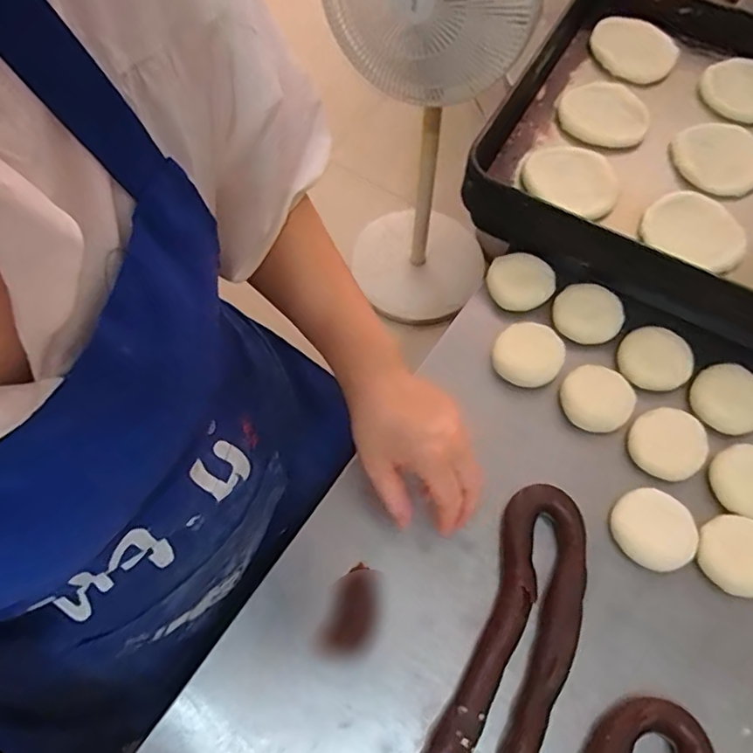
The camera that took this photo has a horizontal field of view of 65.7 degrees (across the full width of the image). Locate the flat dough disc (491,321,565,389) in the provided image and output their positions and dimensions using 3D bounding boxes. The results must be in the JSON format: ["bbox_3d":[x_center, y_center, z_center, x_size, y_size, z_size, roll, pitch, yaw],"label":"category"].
[{"bbox_3d":[0.153,-0.023,0.586,0.065,0.028,0.064,1,64,-1],"label":"flat dough disc"}]

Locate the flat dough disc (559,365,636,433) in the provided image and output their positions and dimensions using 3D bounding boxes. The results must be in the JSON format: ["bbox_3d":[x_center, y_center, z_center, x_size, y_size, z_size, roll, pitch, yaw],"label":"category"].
[{"bbox_3d":[0.214,0.022,0.570,0.066,0.022,0.064,1,64,-1],"label":"flat dough disc"}]

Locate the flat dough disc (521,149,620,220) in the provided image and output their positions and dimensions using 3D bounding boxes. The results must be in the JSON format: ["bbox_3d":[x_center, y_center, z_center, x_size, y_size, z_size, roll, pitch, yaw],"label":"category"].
[{"bbox_3d":[0.213,-0.214,0.634,0.102,0.021,0.088,34,68,14],"label":"flat dough disc"}]

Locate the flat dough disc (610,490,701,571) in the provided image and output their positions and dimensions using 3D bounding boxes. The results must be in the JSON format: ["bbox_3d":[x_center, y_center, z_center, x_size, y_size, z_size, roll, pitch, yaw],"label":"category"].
[{"bbox_3d":[0.244,0.133,0.512,0.062,0.023,0.068,1,64,-1],"label":"flat dough disc"}]

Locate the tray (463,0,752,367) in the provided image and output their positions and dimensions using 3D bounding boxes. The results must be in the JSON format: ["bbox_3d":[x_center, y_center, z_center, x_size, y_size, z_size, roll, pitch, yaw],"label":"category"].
[{"bbox_3d":[0.444,-0.213,0.637,0.609,0.068,0.414,28,67,11],"label":"tray"}]

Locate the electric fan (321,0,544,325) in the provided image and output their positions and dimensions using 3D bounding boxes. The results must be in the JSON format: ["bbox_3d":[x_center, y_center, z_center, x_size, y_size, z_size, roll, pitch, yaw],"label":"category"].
[{"bbox_3d":[0.108,-0.505,1.214,0.348,0.951,0.299,37,69,15],"label":"electric fan"}]

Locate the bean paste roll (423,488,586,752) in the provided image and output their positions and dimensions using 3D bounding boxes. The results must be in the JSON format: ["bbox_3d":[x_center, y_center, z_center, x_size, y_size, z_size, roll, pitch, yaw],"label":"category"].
[{"bbox_3d":[0.116,0.211,0.475,0.078,0.023,0.243,22,66,9],"label":"bean paste roll"}]

